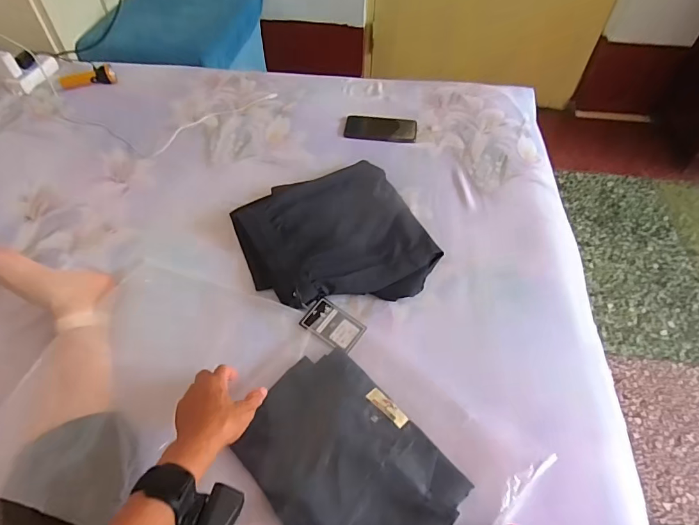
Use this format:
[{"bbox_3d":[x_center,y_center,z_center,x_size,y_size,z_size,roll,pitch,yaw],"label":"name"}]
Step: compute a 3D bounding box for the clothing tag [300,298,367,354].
[{"bbox_3d":[-0.024,0.094,0.642,0.087,0.005,0.057,30,57,18],"label":"clothing tag"}]

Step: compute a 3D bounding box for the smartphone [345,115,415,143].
[{"bbox_3d":[0.068,-0.289,0.930,0.152,0.013,0.076,8,53,2],"label":"smartphone"}]

